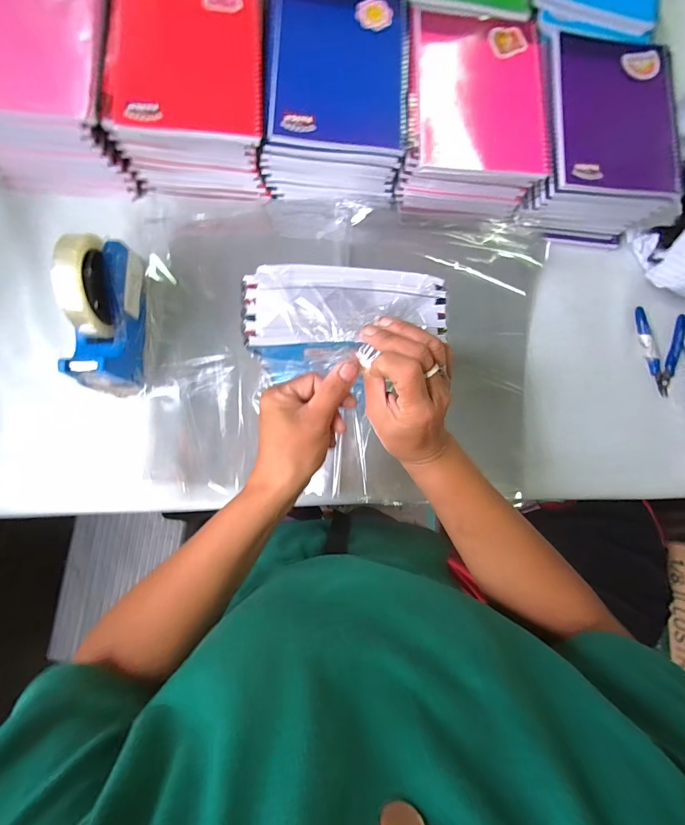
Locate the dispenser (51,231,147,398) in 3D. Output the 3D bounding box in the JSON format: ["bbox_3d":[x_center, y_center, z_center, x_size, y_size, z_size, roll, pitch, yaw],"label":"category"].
[{"bbox_3d":[-0.253,-0.105,0.400,0.053,0.118,0.160,2,84,-5],"label":"dispenser"}]

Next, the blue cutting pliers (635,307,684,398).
[{"bbox_3d":[0.432,-0.084,0.508,0.068,0.011,0.113,11,84,-4],"label":"blue cutting pliers"}]

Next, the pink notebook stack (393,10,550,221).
[{"bbox_3d":[0.152,-0.360,0.450,0.160,0.080,0.195,3,85,-4],"label":"pink notebook stack"}]

